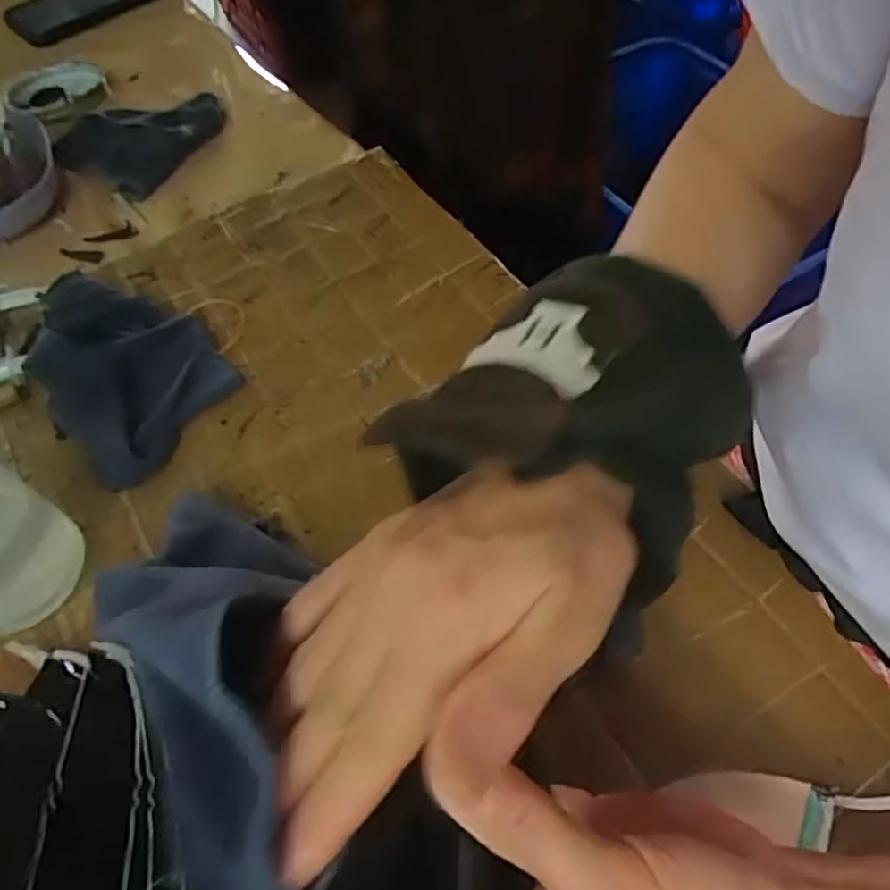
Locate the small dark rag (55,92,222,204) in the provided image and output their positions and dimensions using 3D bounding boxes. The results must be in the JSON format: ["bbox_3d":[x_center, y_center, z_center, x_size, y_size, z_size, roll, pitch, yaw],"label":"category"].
[{"bbox_3d":[-0.241,-0.245,0.553,0.098,0.022,0.107,23,60,17],"label":"small dark rag"}]

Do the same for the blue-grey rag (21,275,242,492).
[{"bbox_3d":[-0.178,-0.046,0.405,0.092,0.037,0.128,-34,61,-18],"label":"blue-grey rag"}]

